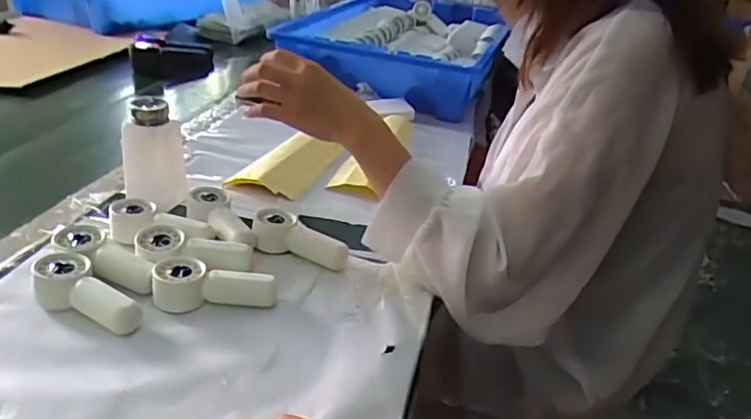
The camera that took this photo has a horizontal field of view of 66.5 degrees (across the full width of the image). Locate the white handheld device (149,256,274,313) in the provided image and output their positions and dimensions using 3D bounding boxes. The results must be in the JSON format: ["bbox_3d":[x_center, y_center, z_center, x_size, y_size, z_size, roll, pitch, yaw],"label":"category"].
[{"bbox_3d":[-0.148,0.067,0.534,0.106,0.031,0.044,0,29,-11],"label":"white handheld device"}]

